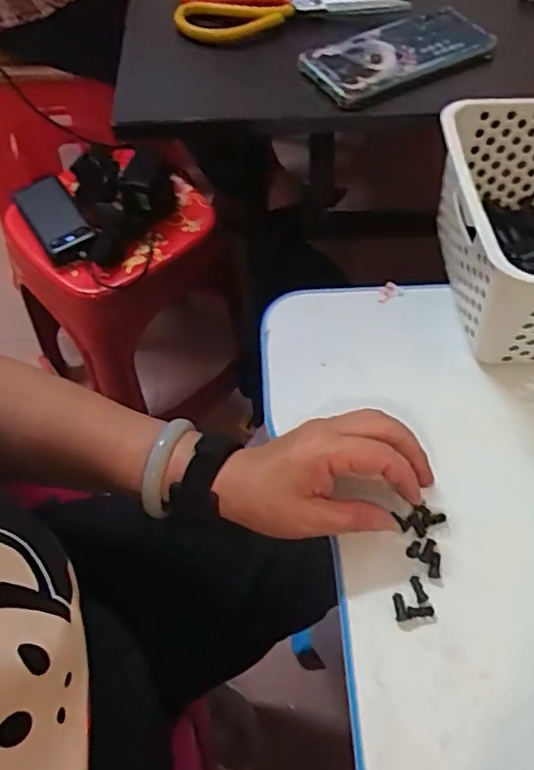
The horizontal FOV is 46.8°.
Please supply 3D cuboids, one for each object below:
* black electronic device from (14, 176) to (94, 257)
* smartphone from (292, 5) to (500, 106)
[{"bbox_3d":[-0.304,-0.244,0.876,0.068,0.019,0.157,-29,62,-17],"label":"black electronic device"},{"bbox_3d":[0.115,-0.286,0.535,0.157,0.016,0.078,-23,60,-13],"label":"smartphone"}]

